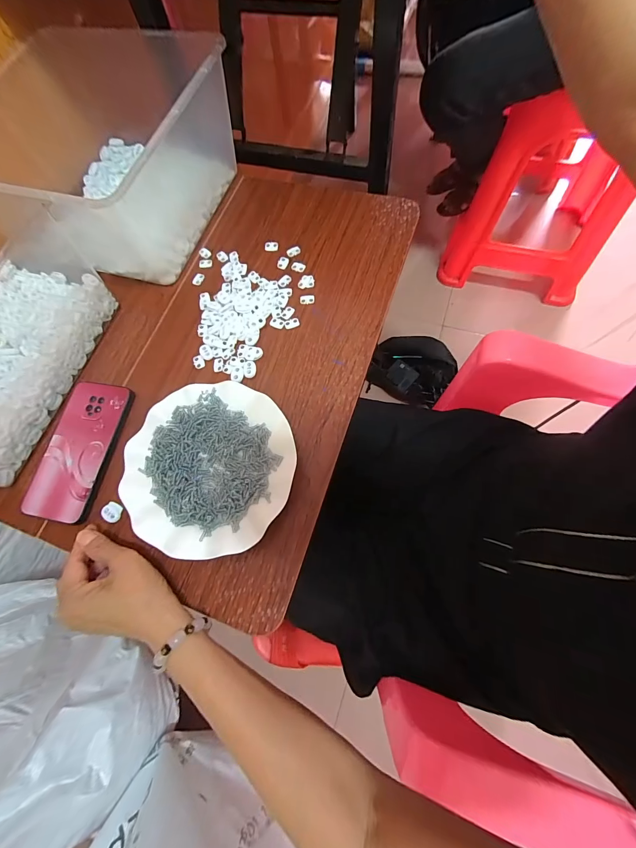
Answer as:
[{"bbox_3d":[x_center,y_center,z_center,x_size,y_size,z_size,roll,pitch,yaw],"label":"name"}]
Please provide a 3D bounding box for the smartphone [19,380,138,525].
[{"bbox_3d":[-0.278,0.027,0.389,0.083,0.008,0.161,10,72,9],"label":"smartphone"}]

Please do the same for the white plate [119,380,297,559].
[{"bbox_3d":[-0.117,0.044,0.358,0.180,0.017,0.179,-2,71,5],"label":"white plate"}]

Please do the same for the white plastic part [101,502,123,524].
[{"bbox_3d":[-0.228,0.097,0.367,0.023,0.004,0.020,29,76,14],"label":"white plastic part"}]

